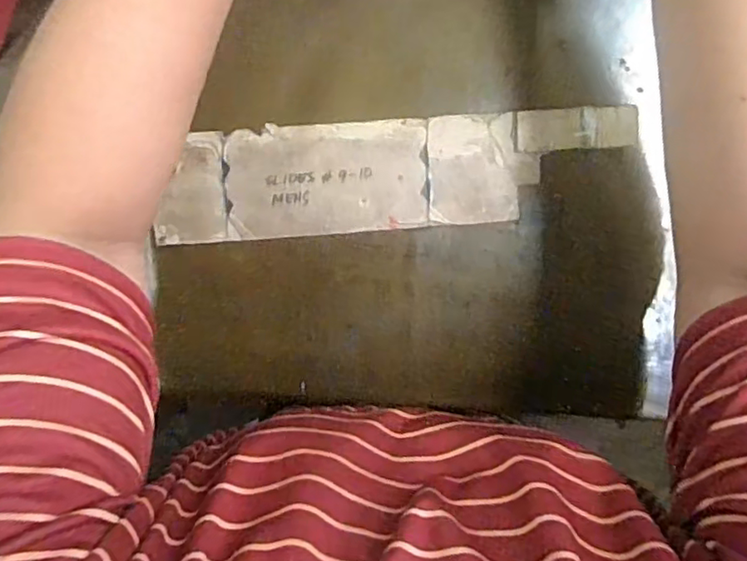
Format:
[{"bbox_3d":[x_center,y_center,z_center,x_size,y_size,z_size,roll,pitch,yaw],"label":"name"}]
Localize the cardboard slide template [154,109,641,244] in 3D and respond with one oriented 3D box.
[{"bbox_3d":[0.016,-0.072,0.420,0.316,0.006,0.072,-4,99,-1],"label":"cardboard slide template"}]

